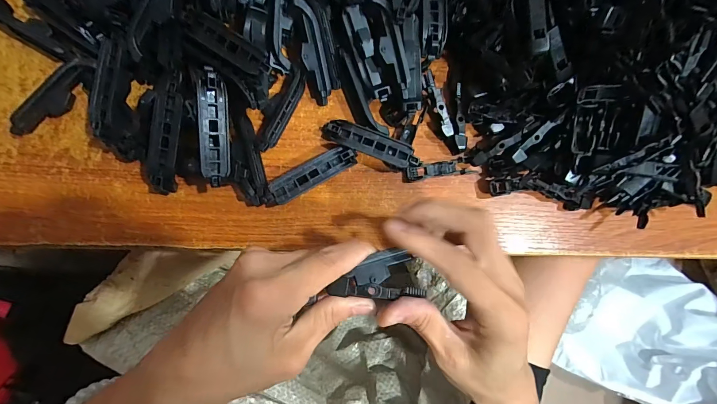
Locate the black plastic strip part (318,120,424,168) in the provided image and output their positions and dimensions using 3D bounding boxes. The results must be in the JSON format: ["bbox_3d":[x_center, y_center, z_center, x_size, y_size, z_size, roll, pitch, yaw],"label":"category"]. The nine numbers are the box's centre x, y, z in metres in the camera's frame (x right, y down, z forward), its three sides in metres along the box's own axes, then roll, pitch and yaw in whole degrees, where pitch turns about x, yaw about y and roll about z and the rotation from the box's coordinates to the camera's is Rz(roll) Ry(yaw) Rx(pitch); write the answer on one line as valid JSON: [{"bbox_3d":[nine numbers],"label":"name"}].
[{"bbox_3d":[0.009,-0.043,0.257,0.076,0.019,0.019,22,81,-1],"label":"black plastic strip part"}]

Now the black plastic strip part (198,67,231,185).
[{"bbox_3d":[-0.095,-0.049,0.223,0.020,0.005,0.075,-3,101,-40],"label":"black plastic strip part"}]

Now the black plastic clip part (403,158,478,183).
[{"bbox_3d":[0.064,-0.025,0.265,0.058,0.007,0.013,-9,83,-6],"label":"black plastic clip part"}]

